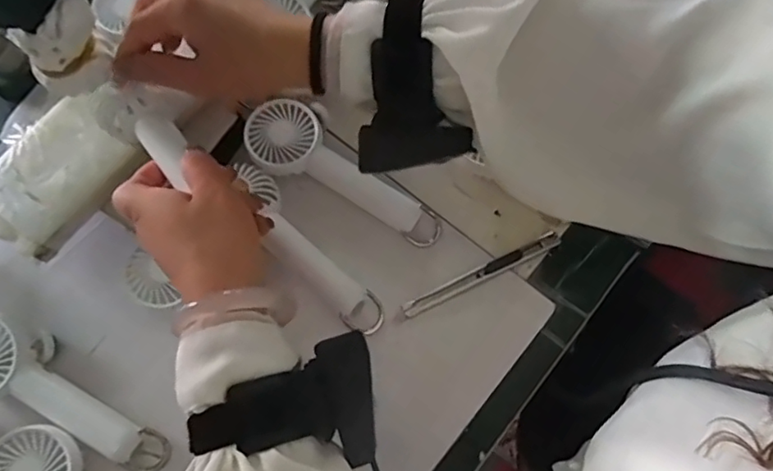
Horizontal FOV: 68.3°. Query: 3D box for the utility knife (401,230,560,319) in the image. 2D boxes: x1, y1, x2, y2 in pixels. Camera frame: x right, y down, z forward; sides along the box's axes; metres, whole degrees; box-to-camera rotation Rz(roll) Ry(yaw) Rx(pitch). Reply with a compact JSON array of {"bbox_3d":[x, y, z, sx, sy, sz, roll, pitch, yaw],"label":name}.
[{"bbox_3d":[0.070,0.028,0.416,0.125,0.008,0.011,-25,73,-9],"label":"utility knife"}]

